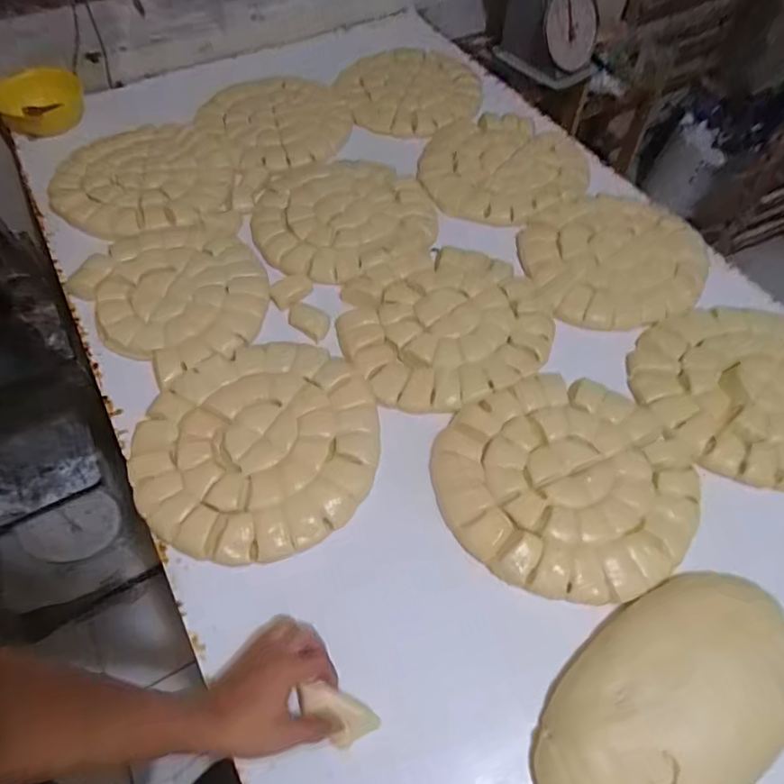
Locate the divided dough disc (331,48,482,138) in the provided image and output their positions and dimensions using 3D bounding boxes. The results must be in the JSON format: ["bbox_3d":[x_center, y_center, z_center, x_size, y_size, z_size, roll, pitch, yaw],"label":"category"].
[{"bbox_3d":[0.032,-0.638,1.173,0.294,0.037,0.300,1,58,-1],"label":"divided dough disc"}]

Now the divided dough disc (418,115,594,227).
[{"bbox_3d":[0.208,-0.427,1.041,0.297,0.023,0.307,1,58,-1],"label":"divided dough disc"}]

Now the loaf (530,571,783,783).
[{"bbox_3d":[0.280,0.305,0.550,0.307,0.081,0.171,-31,63,-19],"label":"loaf"}]

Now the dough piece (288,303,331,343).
[{"bbox_3d":[-0.125,-0.109,0.849,0.080,0.010,0.052,36,63,20],"label":"dough piece"}]

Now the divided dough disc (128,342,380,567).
[{"bbox_3d":[-0.173,0.060,0.722,0.297,0.020,0.304,1,58,-1],"label":"divided dough disc"}]

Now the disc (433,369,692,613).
[{"bbox_3d":[0.221,0.108,0.701,0.306,0.019,0.288,1,58,-1],"label":"disc"}]

